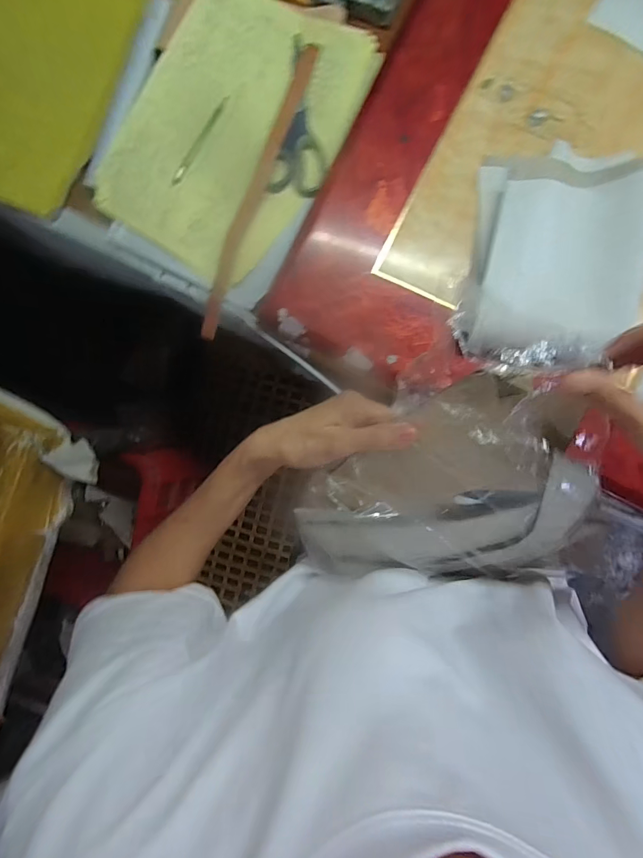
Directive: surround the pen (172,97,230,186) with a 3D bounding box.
[{"bbox_3d":[-0.153,-0.361,0.510,0.011,0.012,0.126,30,93,2],"label":"pen"}]

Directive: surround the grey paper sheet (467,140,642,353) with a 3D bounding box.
[{"bbox_3d":[0.244,-0.180,0.418,0.160,0.049,0.203,5,91,9],"label":"grey paper sheet"}]

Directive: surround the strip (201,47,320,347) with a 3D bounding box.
[{"bbox_3d":[-0.082,-0.290,0.499,0.028,0.009,0.370,21,90,-2],"label":"strip"}]

